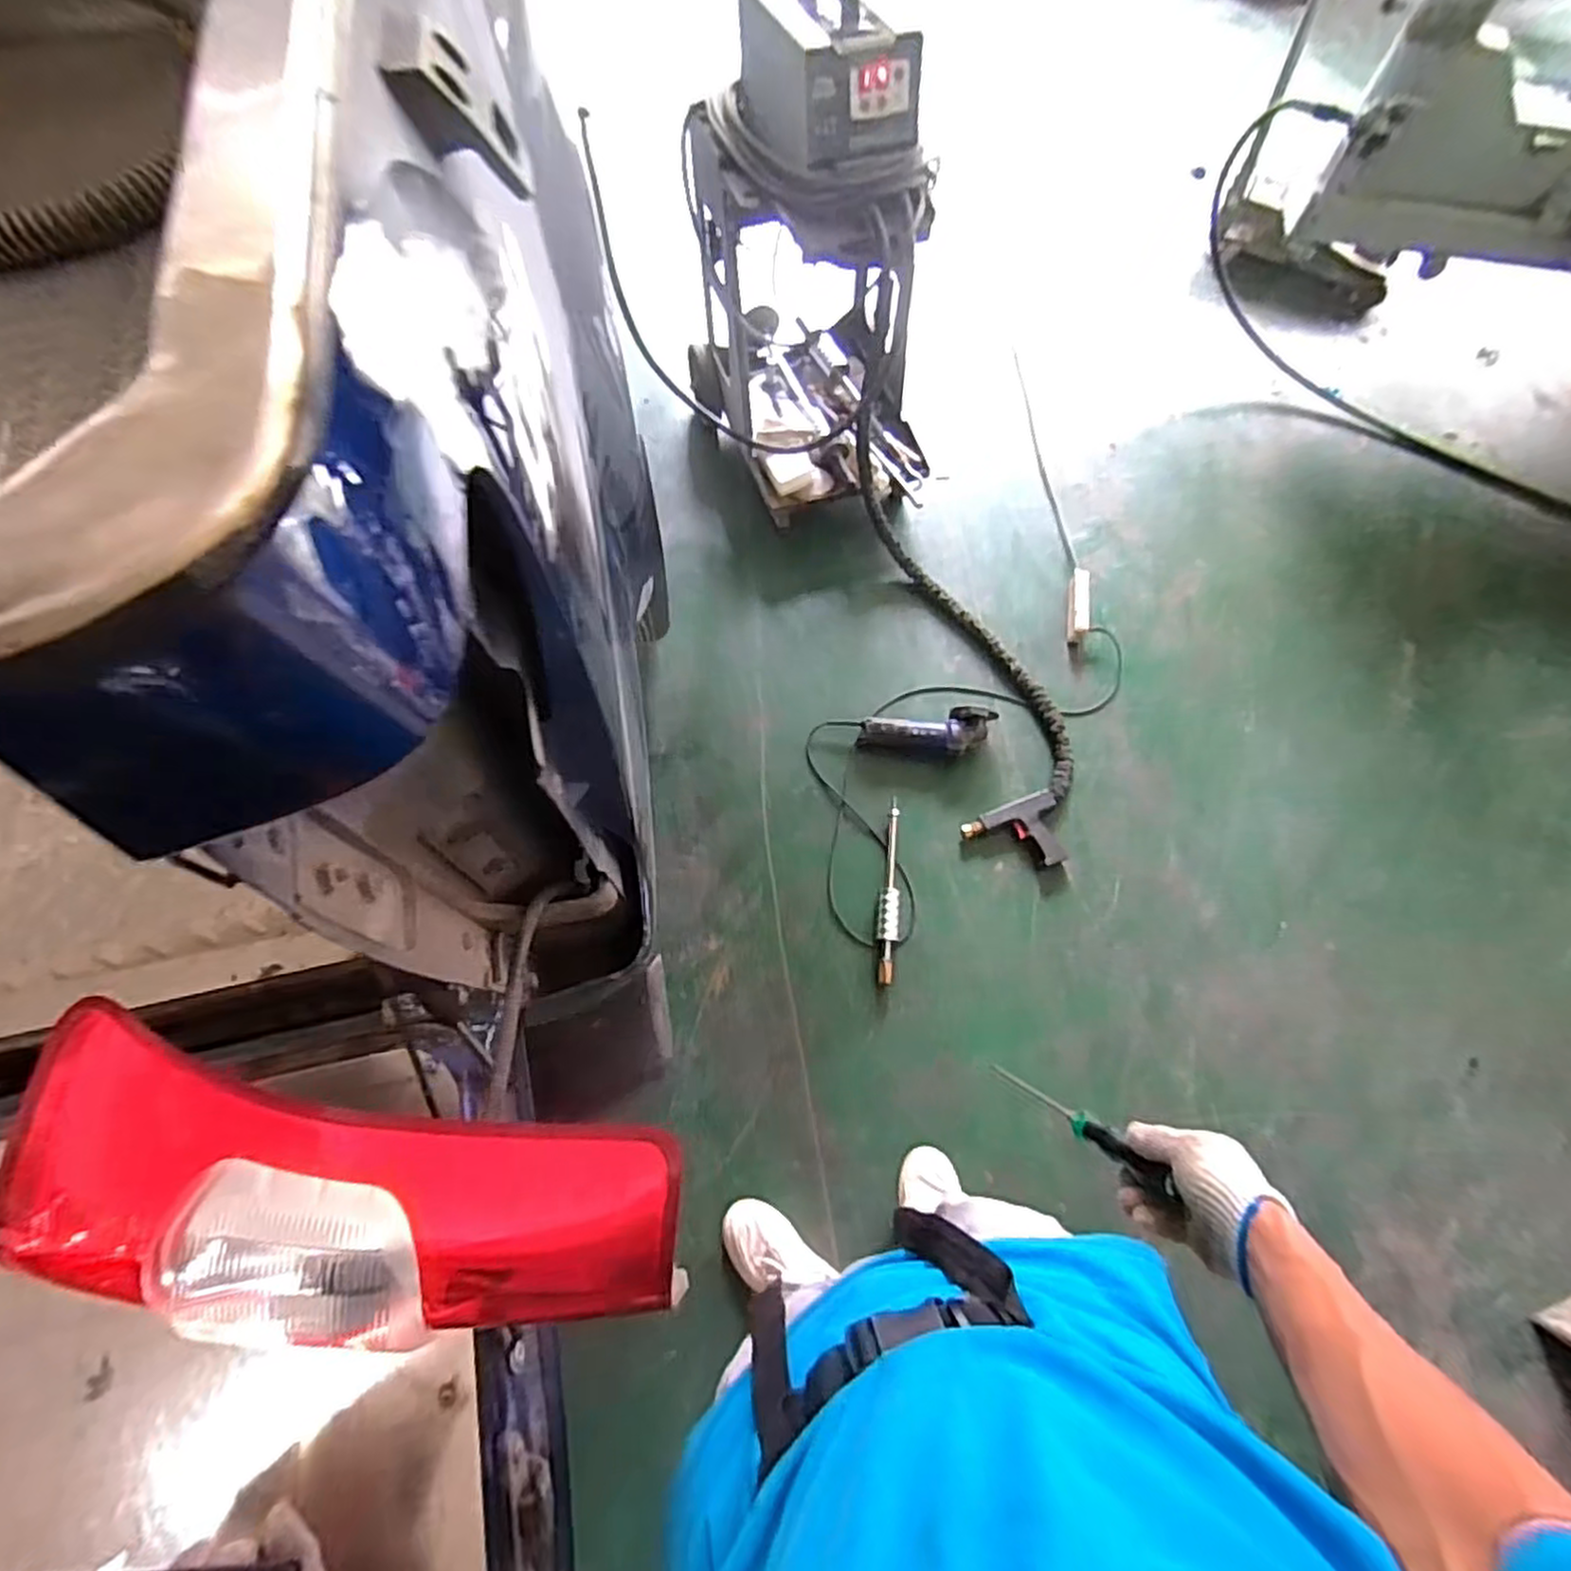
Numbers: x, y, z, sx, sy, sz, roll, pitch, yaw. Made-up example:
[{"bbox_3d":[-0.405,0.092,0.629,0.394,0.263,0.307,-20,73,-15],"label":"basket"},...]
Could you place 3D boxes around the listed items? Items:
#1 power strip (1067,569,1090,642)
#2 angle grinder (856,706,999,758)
[{"bbox_3d":[0.689,-0.432,1.729,0.048,0.028,0.186,9,66,2],"label":"power strip"},{"bbox_3d":[0.306,-0.122,1.567,0.289,0.096,0.086,1,66,-1],"label":"angle grinder"}]

